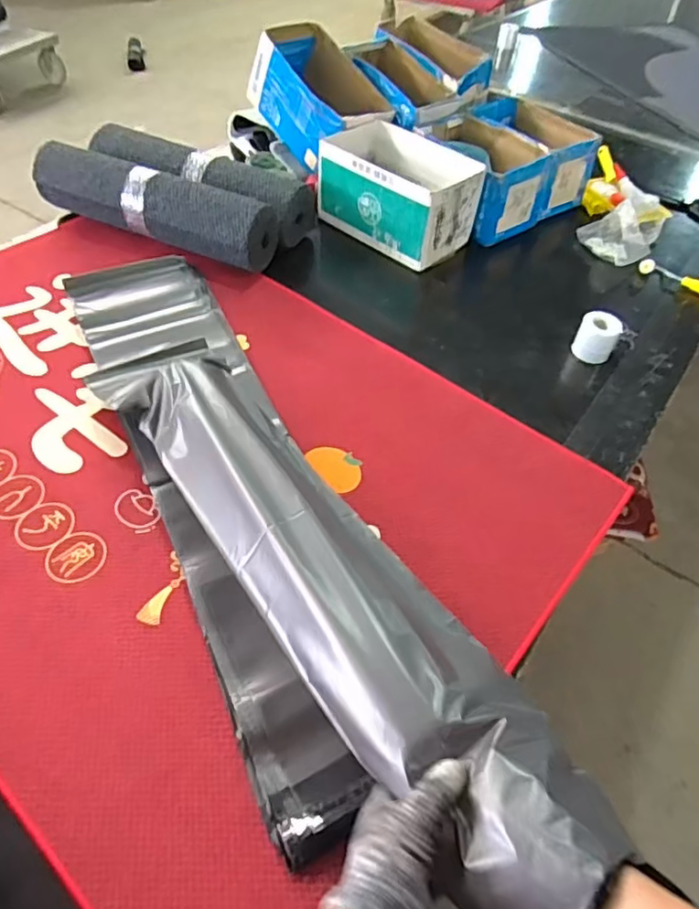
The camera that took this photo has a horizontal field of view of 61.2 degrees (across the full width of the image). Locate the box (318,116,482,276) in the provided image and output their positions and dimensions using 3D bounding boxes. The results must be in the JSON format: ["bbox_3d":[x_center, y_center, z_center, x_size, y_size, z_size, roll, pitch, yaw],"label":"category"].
[{"bbox_3d":[0.101,-0.531,1.204,0.300,0.170,0.185,34,55,22],"label":"box"}]

